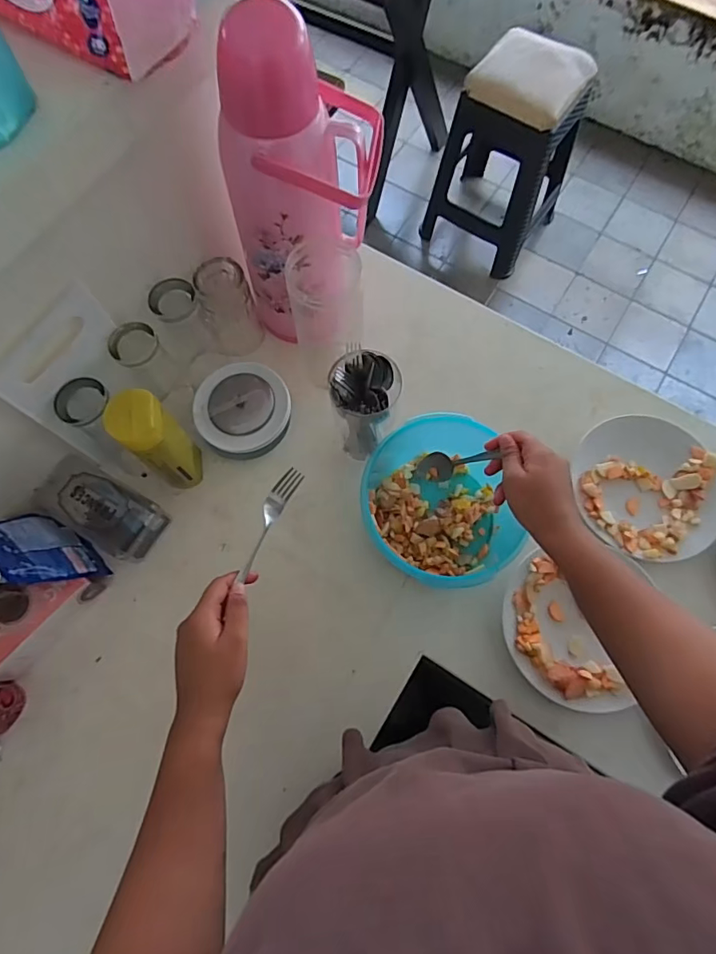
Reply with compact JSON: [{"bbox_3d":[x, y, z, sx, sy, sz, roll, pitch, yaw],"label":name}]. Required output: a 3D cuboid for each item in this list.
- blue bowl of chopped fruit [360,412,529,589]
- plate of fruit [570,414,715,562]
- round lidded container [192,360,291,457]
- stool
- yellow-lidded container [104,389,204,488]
[{"bbox_3d":[0.095,0.039,0.629,0.174,0.104,0.199,-18,73,-6],"label":"blue bowl of chopped fruit"},{"bbox_3d":[0.391,0.015,0.674,0.187,0.029,0.189,0,72,0],"label":"plate of fruit"},{"bbox_3d":[-0.160,-0.094,0.699,0.126,0.036,0.128,0,72,0],"label":"round lidded container"},{"bbox_3d":[0.446,-0.966,1.484,0.339,0.544,0.350,31,75,9],"label":"stool"},{"bbox_3d":[-0.240,-0.041,0.614,0.058,0.173,0.058,0,72,0],"label":"yellow-lidded container"}]

